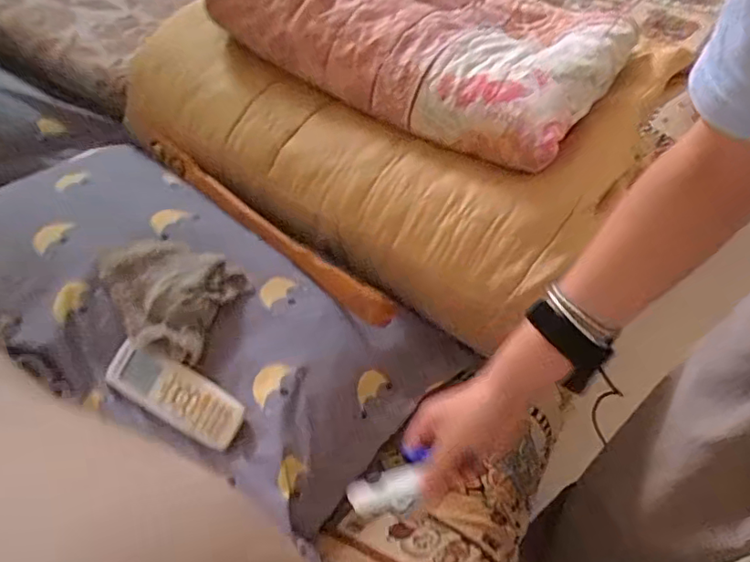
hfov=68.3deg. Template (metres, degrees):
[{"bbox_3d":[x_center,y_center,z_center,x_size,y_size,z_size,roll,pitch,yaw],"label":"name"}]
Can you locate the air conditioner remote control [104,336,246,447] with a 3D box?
[{"bbox_3d":[-0.202,0.110,0.557,0.161,0.018,0.054,26,80,21],"label":"air conditioner remote control"}]

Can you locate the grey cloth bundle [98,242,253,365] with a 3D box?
[{"bbox_3d":[-0.228,0.010,0.595,0.152,0.039,0.120,20,51,11],"label":"grey cloth bundle"}]

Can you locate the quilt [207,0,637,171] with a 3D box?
[{"bbox_3d":[0.091,-0.373,0.775,0.493,0.101,0.394,30,53,19],"label":"quilt"}]

